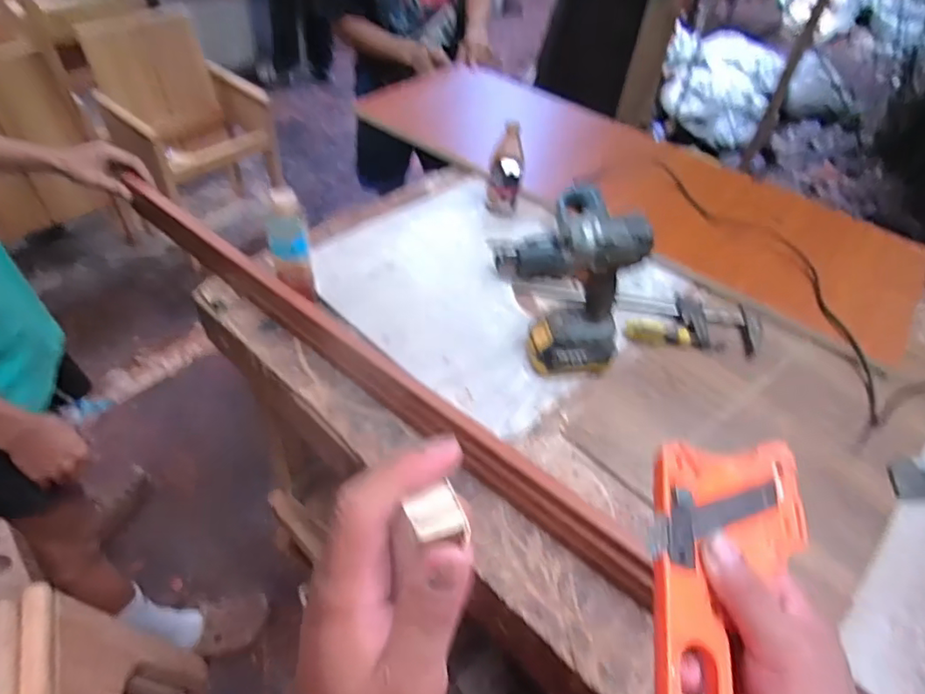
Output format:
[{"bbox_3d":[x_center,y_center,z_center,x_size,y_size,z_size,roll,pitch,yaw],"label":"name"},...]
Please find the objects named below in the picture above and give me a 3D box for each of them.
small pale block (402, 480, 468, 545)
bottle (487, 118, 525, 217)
[{"bbox_3d":[-0.010,0.062,0.213,0.020,0.005,0.021,-15,51,-20],"label":"small pale block"},{"bbox_3d":[0.080,-0.315,1.053,0.054,0.177,0.055,3,47,-3],"label":"bottle"}]

